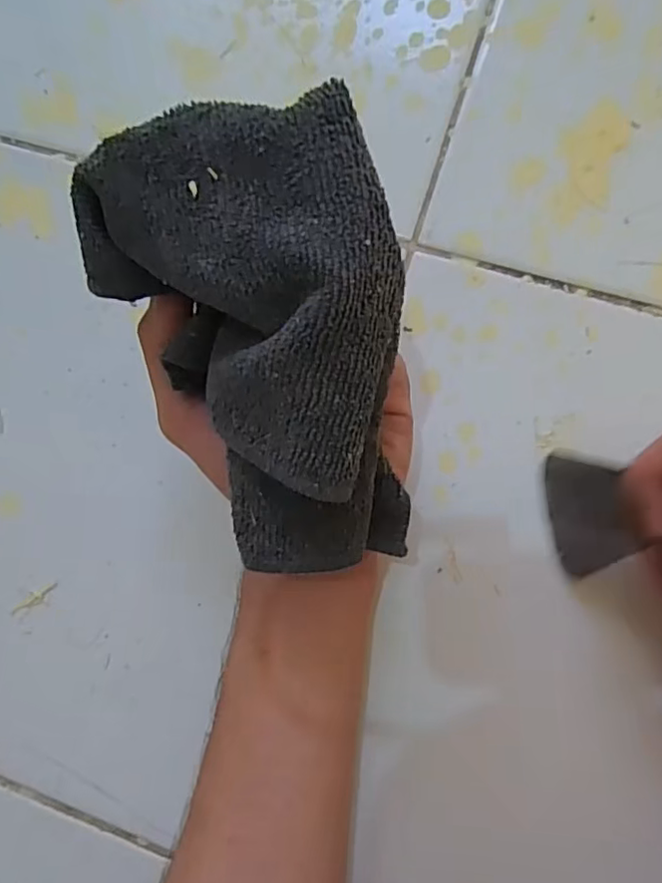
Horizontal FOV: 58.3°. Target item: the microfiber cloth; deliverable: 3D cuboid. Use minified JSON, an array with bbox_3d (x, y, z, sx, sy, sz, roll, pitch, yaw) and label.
[{"bbox_3d":[-0.017,-0.025,0.189,0.086,0.071,0.130,-18,84,5],"label":"microfiber cloth"}]

